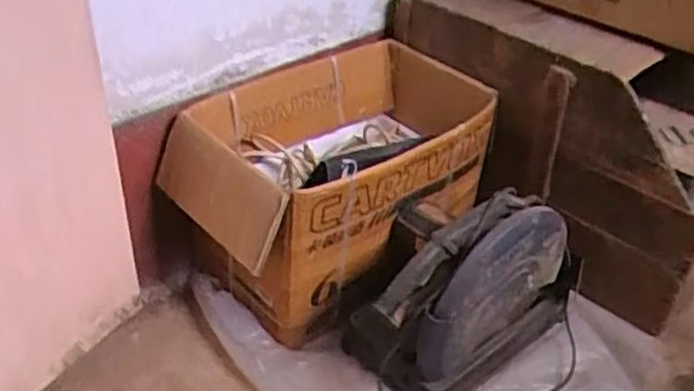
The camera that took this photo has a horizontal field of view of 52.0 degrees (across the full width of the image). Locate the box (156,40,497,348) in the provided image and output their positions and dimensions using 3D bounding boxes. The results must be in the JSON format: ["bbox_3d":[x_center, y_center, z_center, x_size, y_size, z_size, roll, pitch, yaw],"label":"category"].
[{"bbox_3d":[-0.002,-0.033,1.553,0.719,0.403,0.395,-25,45,-32],"label":"box"}]

